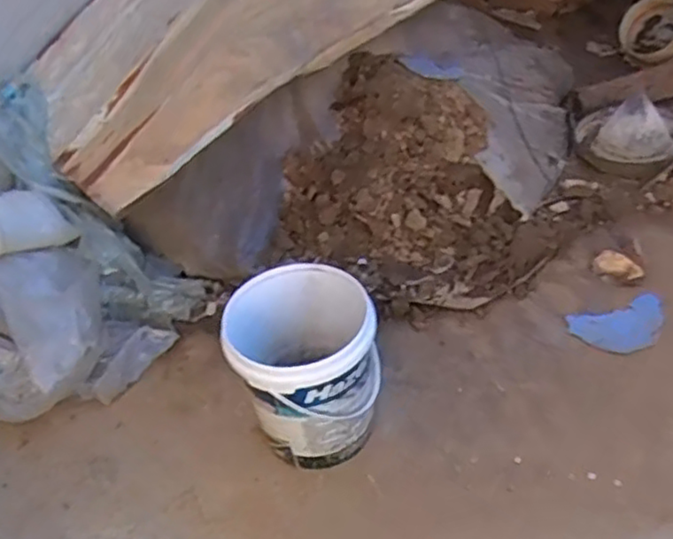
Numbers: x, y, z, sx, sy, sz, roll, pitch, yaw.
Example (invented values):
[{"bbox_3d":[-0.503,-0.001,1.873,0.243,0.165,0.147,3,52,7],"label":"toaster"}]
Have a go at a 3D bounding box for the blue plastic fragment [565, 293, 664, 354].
[{"bbox_3d":[0.745,0.148,1.769,0.247,0.014,0.152,-16,50,2],"label":"blue plastic fragment"}]

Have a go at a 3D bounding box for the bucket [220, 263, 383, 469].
[{"bbox_3d":[-0.069,0.214,1.519,0.311,0.382,0.335,-6,41,5],"label":"bucket"}]

